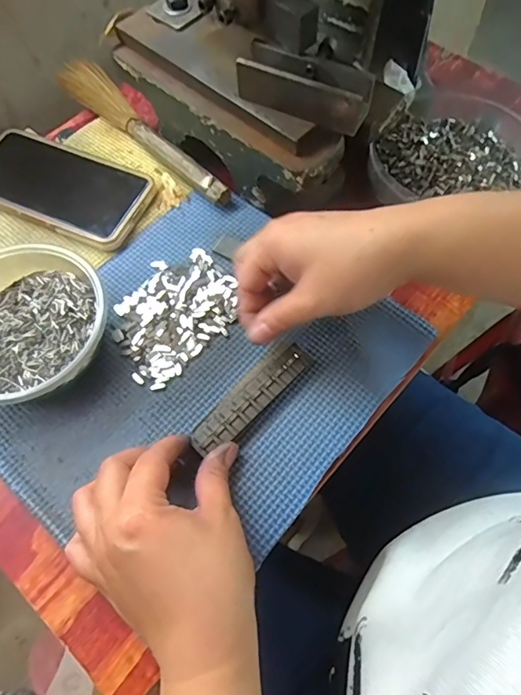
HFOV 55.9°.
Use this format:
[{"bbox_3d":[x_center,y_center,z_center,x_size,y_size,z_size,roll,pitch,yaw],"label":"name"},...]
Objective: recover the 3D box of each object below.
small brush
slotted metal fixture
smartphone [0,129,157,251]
[{"bbox_3d":[-0.108,-0.198,0.439,0.038,0.022,0.232,-39,69,-17],"label":"small brush"},{"bbox_3d":[-0.006,0.034,0.331,0.097,0.012,0.025,-41,70,-16],"label":"slotted metal fixture"},{"bbox_3d":[-0.170,-0.135,0.413,0.155,0.013,0.077,22,66,11],"label":"smartphone"}]

